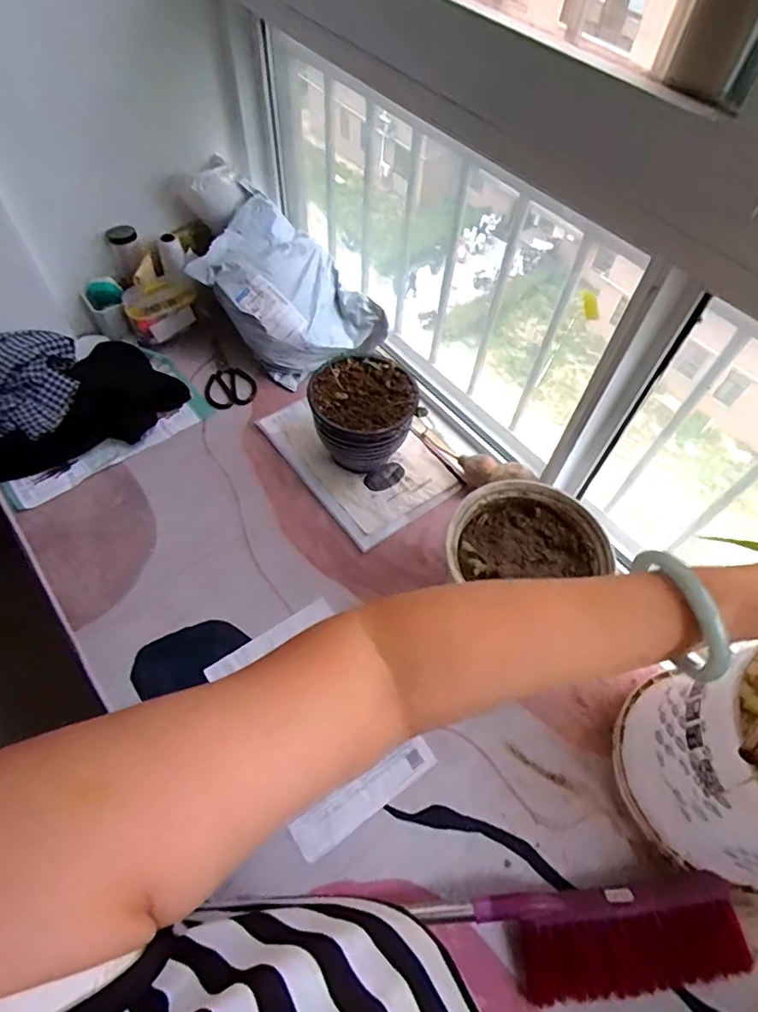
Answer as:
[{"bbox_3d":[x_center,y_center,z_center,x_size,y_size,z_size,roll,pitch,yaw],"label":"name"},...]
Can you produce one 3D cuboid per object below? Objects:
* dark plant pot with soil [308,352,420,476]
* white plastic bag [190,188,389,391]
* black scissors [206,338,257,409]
[{"bbox_3d":[-0.029,-0.149,0.957,0.167,0.168,0.169,1,58,-2],"label":"dark plant pot with soil"},{"bbox_3d":[-0.195,-0.418,1.101,0.269,0.180,0.346,-37,67,-23],"label":"white plastic bag"},{"bbox_3d":[-0.317,-0.277,1.105,0.097,0.018,0.180,-15,60,-12],"label":"black scissors"}]

